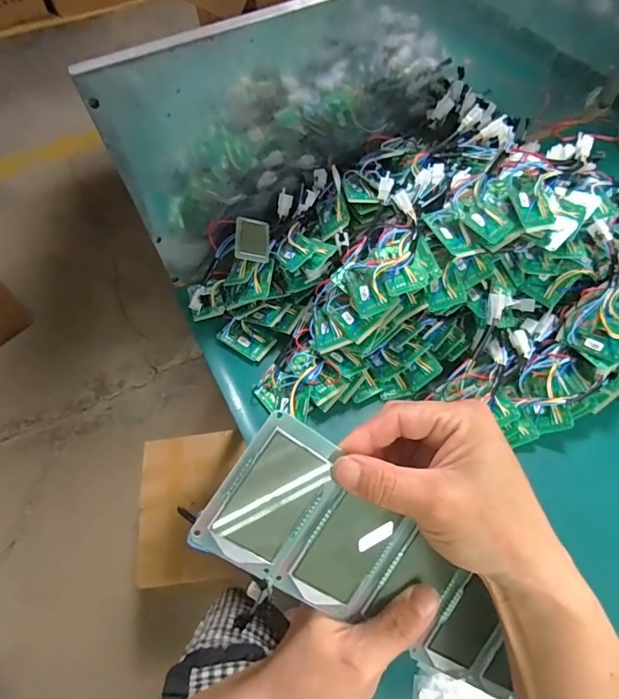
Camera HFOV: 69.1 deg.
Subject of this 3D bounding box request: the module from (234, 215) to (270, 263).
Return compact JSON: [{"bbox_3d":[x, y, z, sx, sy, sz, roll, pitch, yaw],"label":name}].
[{"bbox_3d":[-0.082,-0.160,0.655,0.049,0.008,0.066,6,76,-17],"label":"module"}]

